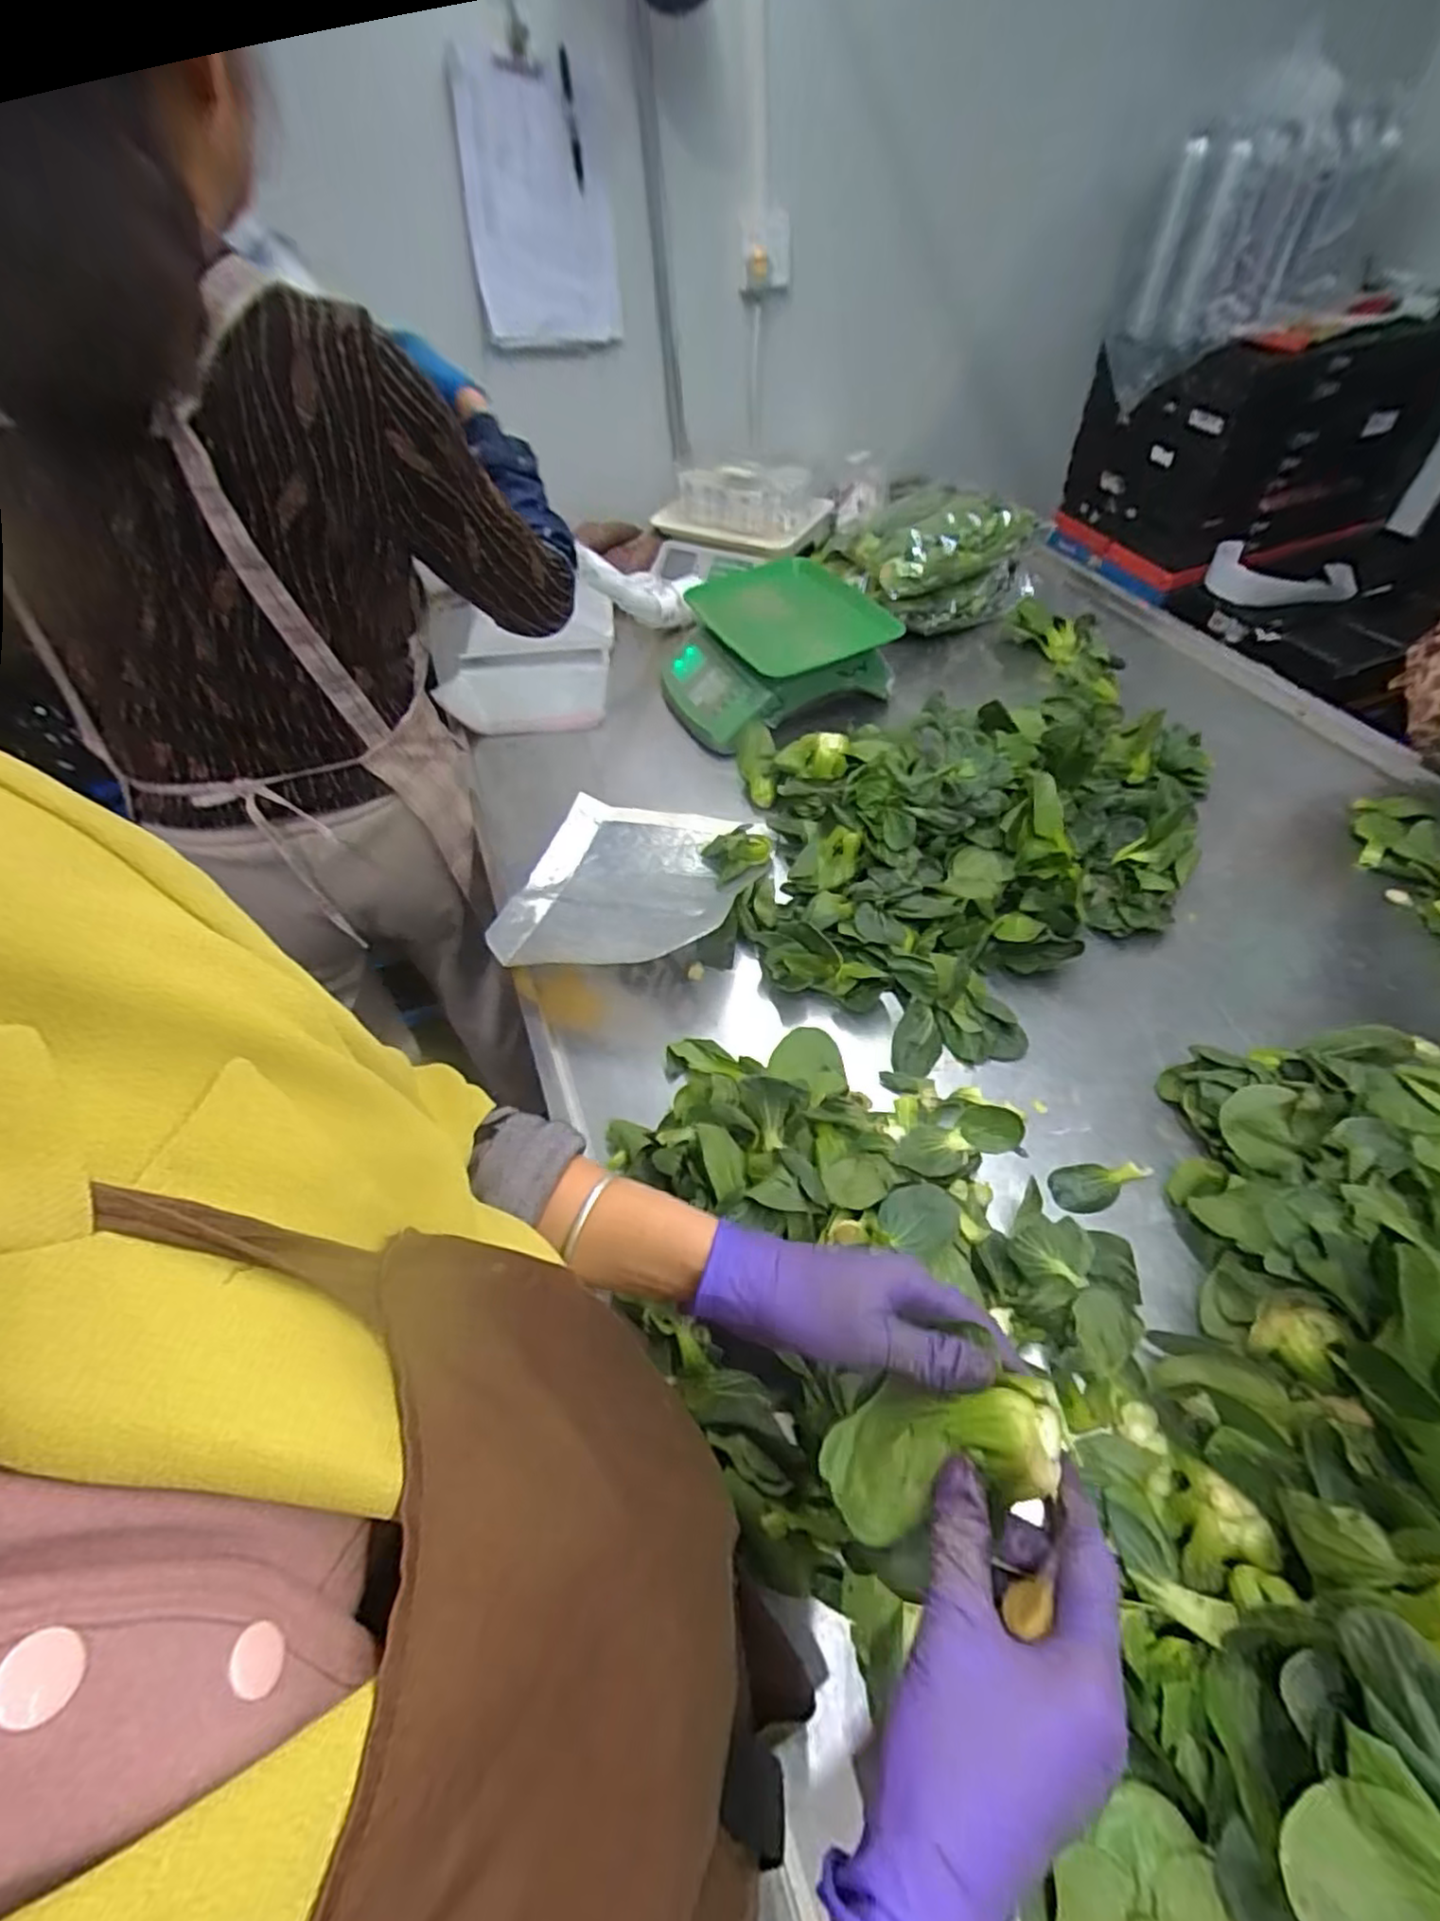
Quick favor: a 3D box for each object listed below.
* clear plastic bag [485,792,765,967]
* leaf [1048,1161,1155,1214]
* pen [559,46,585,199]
[{"bbox_3d":[-0.111,-0.097,0.806,0.257,0.074,0.290,7,53,10],"label":"clear plastic bag"},{"bbox_3d":[0.318,0.187,0.586,0.084,0.011,0.039,-2,52,4],"label":"leaf"},{"bbox_3d":[-0.185,-1.048,0.891,0.013,0.133,0.016,-10,80,-2],"label":"pen"}]

